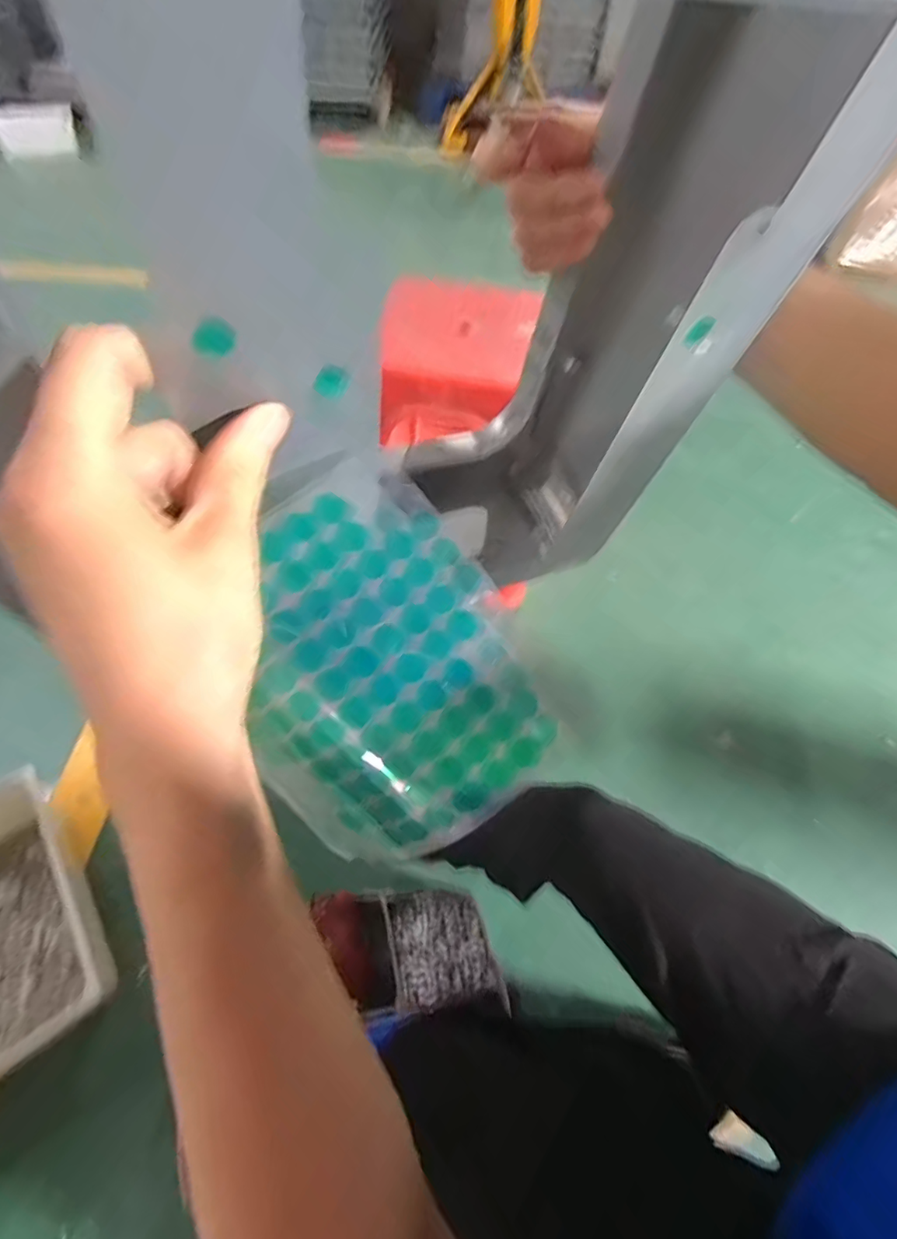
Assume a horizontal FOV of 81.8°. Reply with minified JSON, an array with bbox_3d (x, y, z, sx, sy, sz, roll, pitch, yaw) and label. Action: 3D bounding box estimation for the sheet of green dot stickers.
[{"bbox_3d":[-0.026,0.019,0.194,0.107,0.016,0.138,-39,96,-7],"label":"sheet of green dot stickers"}]

